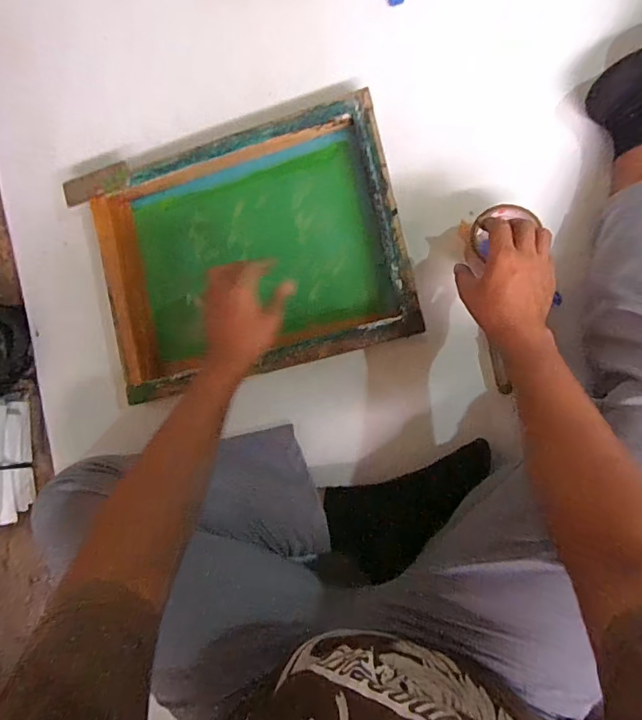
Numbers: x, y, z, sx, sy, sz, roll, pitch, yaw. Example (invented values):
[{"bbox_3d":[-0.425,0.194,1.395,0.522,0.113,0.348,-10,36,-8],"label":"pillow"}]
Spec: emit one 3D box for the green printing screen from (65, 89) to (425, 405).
[{"bbox_3d":[-0.113,-0.161,0.649,0.462,0.050,0.355,-13,87,7],"label":"green printing screen"}]

